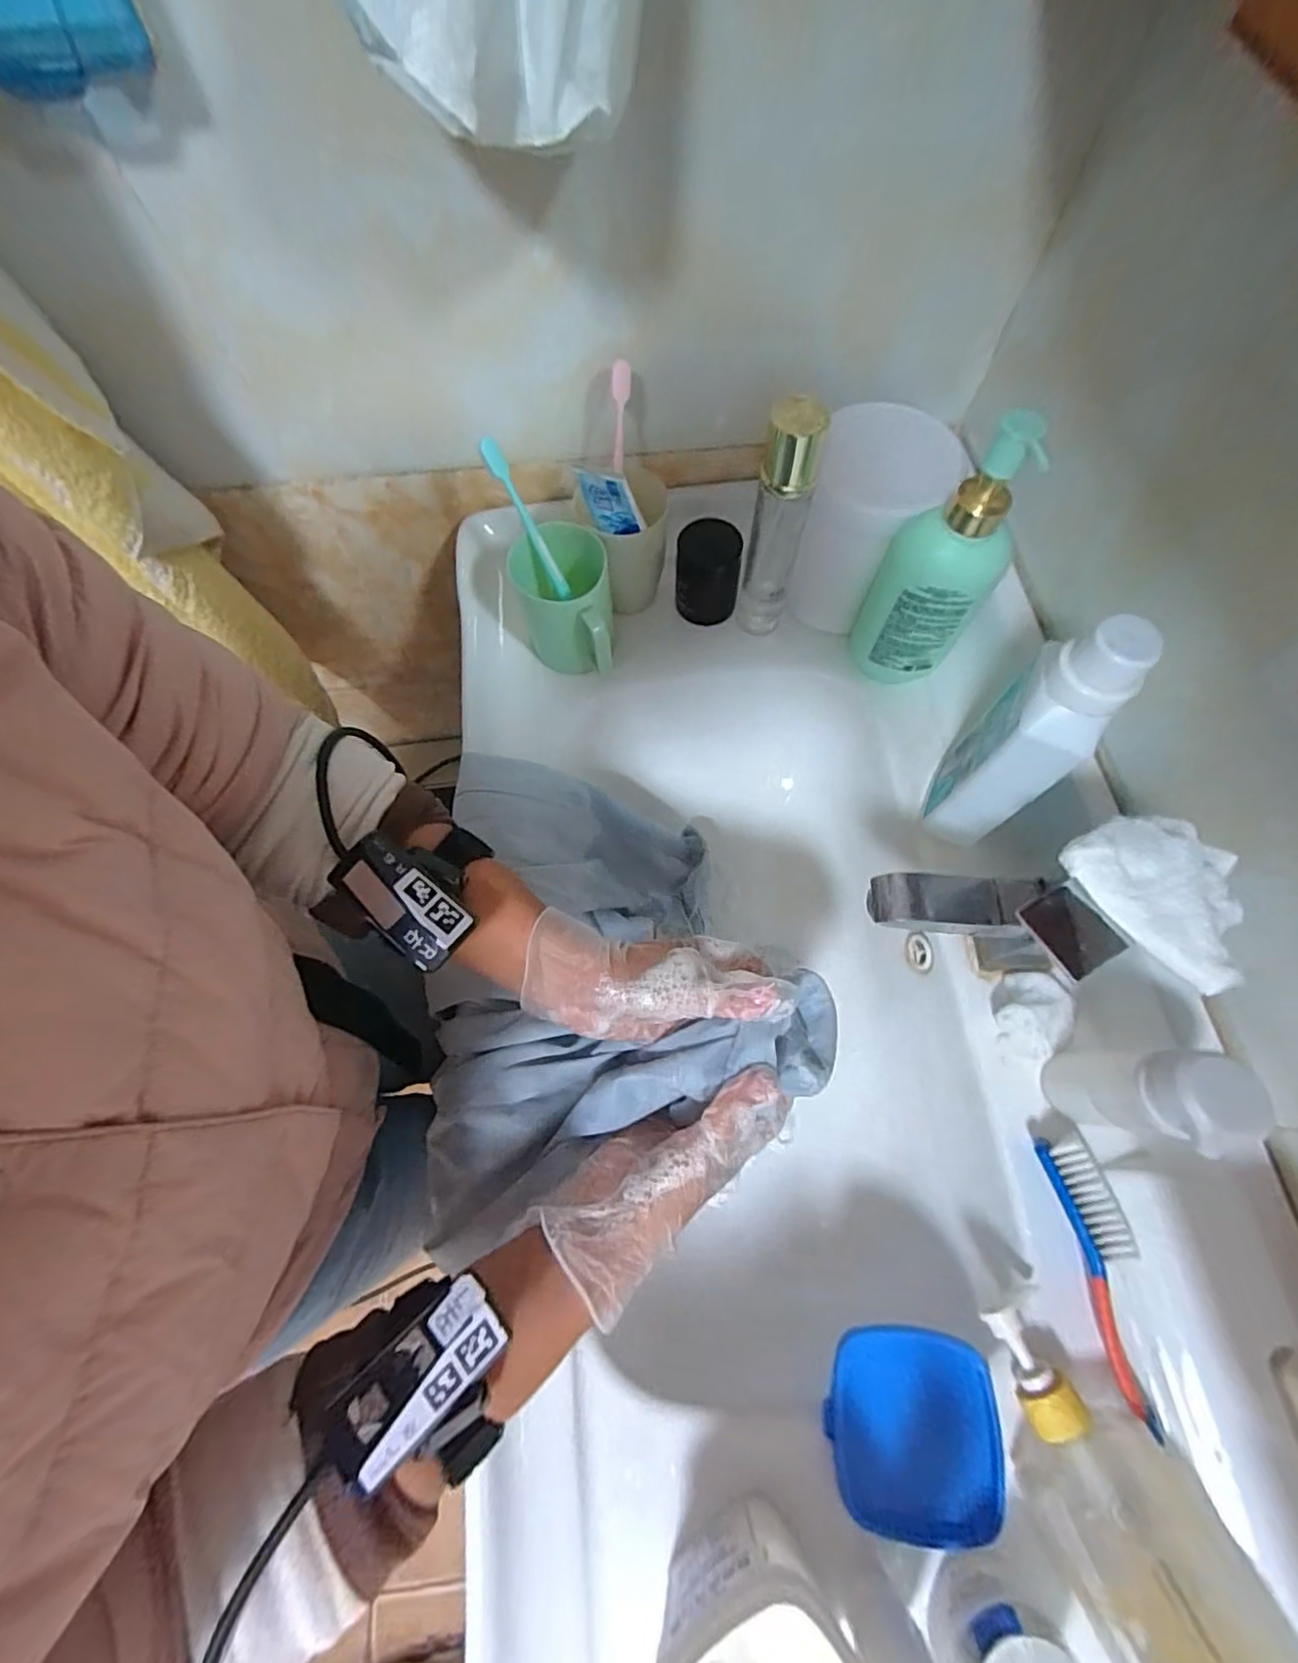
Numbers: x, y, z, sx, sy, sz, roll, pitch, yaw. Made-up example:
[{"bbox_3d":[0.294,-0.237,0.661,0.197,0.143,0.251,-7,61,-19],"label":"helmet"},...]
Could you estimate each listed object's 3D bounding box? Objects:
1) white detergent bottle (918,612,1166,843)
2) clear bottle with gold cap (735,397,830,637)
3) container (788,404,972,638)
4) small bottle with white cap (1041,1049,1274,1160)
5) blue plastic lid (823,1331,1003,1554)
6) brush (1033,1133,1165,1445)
[{"bbox_3d":[0.244,-0.060,0.399,0.039,0.200,0.071,21,70,9],"label":"white detergent bottle"},{"bbox_3d":[0.101,-0.235,0.484,0.041,0.207,0.038,12,69,6],"label":"clear bottle with gold cap"},{"bbox_3d":[0.180,-0.251,0.503,0.097,0.152,0.094,0,68,1],"label":"container"},{"bbox_3d":[0.282,0.152,0.353,0.037,0.137,0.047,-6,68,-1],"label":"small bottle with white cap"},{"bbox_3d":[0.153,0.348,0.352,0.094,0.010,0.093,1,68,2],"label":"blue plastic lid"},{"bbox_3d":[0.276,0.266,0.367,0.031,0.029,0.145,-10,69,-3],"label":"brush"}]

